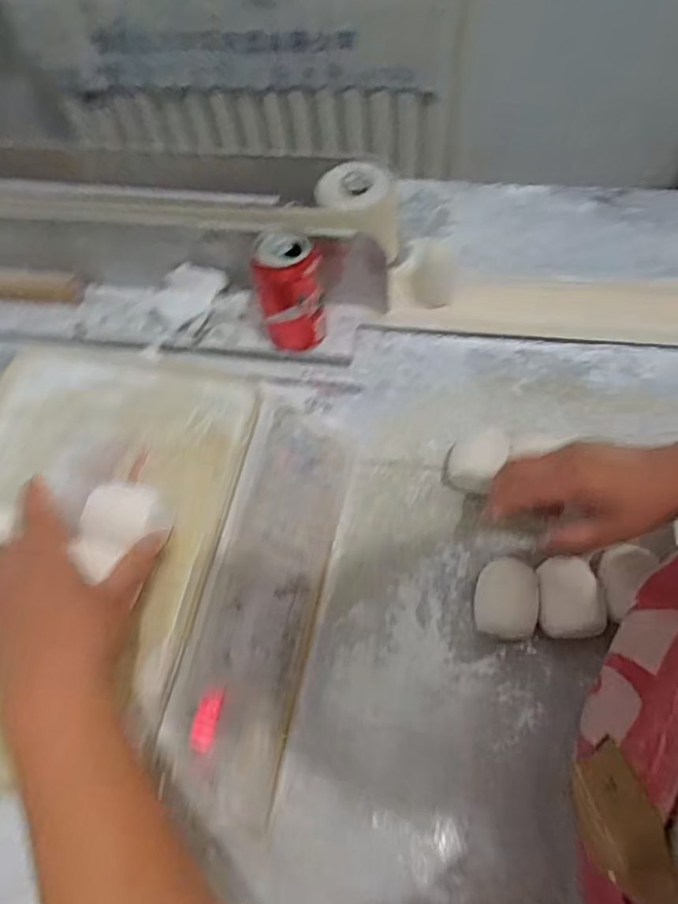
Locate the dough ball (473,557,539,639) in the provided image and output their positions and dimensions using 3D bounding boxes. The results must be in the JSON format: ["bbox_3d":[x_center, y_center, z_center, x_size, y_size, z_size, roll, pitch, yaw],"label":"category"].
[{"bbox_3d":[0.136,0.119,0.516,0.048,0.029,0.057,8,61,7],"label":"dough ball"}]

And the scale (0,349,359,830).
[{"bbox_3d":[-0.164,0.091,0.507,0.308,0.105,0.341,5,61,6],"label":"scale"}]

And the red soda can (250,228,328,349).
[{"bbox_3d":[-0.045,-0.151,0.622,0.058,0.121,0.054,-2,63,4],"label":"red soda can"}]

